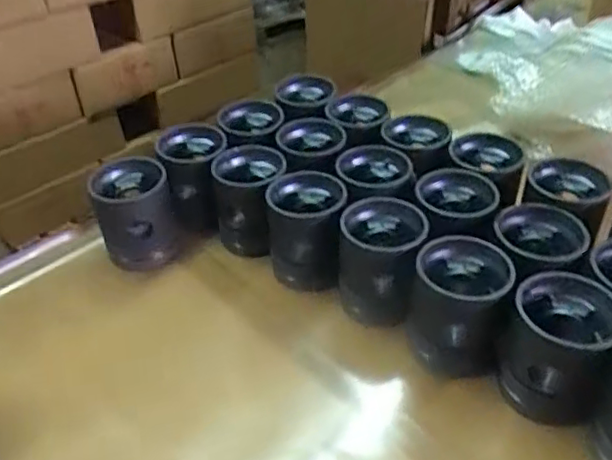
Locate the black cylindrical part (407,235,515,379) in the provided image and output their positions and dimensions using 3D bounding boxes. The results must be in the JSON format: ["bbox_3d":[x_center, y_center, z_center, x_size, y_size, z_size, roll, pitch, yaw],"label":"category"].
[{"bbox_3d":[0.151,0.074,0.588,0.088,0.111,0.086,-2,38,1],"label":"black cylindrical part"}]

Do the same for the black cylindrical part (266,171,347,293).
[{"bbox_3d":[0.002,0.001,0.699,0.088,0.106,0.101,-5,38,-2],"label":"black cylindrical part"}]

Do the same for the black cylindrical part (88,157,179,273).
[{"bbox_3d":[-0.213,-0.022,0.739,0.089,0.108,0.085,-13,39,-13],"label":"black cylindrical part"}]

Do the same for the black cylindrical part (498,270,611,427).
[{"bbox_3d":[0.235,0.109,0.549,0.087,0.105,0.092,-2,38,1],"label":"black cylindrical part"}]

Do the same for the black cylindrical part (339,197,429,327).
[{"bbox_3d":[0.081,0.035,0.649,0.087,0.111,0.085,-2,38,1],"label":"black cylindrical part"}]

